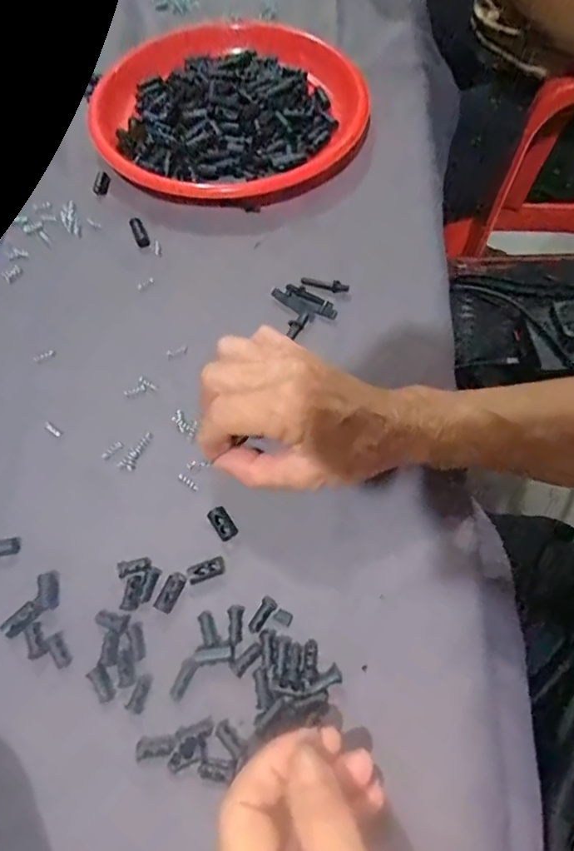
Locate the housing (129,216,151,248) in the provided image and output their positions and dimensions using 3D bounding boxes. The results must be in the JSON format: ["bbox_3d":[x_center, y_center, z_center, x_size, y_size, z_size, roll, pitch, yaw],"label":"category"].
[{"bbox_3d":[-0.111,-0.145,0.415,0.009,0.004,0.029,-22,63,-12],"label":"housing"}]

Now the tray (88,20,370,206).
[{"bbox_3d":[-0.054,-0.265,0.468,0.238,0.033,0.217,30,65,15],"label":"tray"}]

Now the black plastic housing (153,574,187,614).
[{"bbox_3d":[-0.061,0.088,0.292,0.010,0.005,0.020,24,64,12],"label":"black plastic housing"}]

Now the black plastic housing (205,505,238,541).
[{"bbox_3d":[-0.036,0.054,0.309,0.011,0.005,0.019,-31,66,-16],"label":"black plastic housing"}]

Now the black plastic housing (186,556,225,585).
[{"bbox_3d":[-0.043,0.077,0.296,0.020,0.007,0.010,-21,63,-12],"label":"black plastic housing"}]

